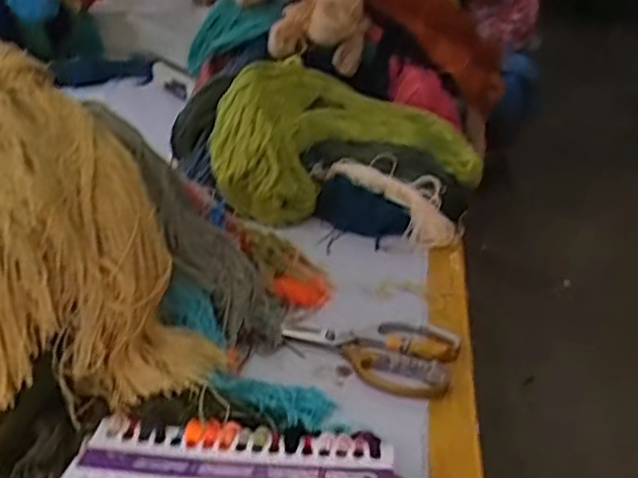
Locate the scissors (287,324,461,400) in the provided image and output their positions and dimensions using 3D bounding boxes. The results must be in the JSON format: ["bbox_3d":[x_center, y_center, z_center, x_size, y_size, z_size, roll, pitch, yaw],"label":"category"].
[{"bbox_3d":[0.052,0.110,0.702,0.174,0.009,0.117,12,30,17],"label":"scissors"}]

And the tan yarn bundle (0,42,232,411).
[{"bbox_3d":[-0.249,-0.003,0.586,0.238,0.246,0.245,-14,32,-27],"label":"tan yarn bundle"}]

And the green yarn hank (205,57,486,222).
[{"bbox_3d":[0.044,-0.173,1.055,0.451,0.153,0.215,-12,32,-25],"label":"green yarn hank"}]

